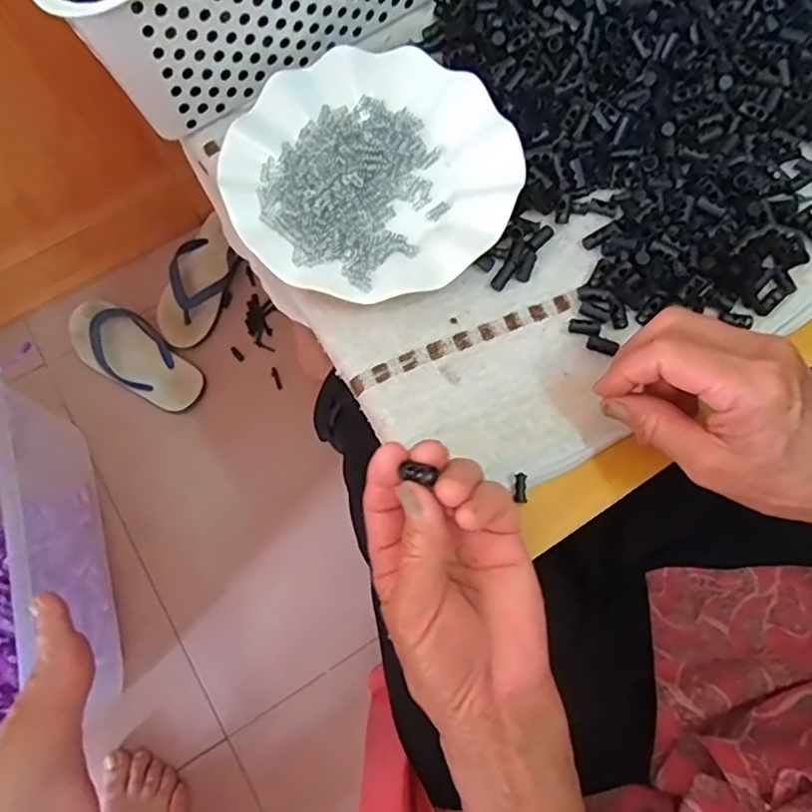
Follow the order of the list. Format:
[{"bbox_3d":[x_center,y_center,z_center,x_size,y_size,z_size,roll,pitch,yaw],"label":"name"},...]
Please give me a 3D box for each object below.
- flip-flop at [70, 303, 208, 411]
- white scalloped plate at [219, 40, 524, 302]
[{"bbox_3d":[-0.404,-0.080,0.884,0.231,0.035,0.098,30,76,8],"label":"flip-flop"},{"bbox_3d":[-0.023,-0.152,0.389,0.178,0.019,0.178,0,74,0],"label":"white scalloped plate"}]

